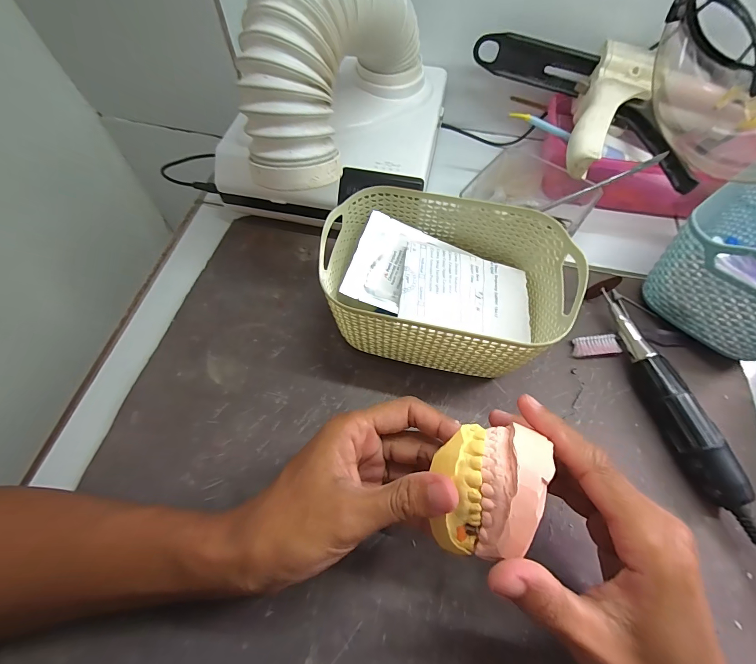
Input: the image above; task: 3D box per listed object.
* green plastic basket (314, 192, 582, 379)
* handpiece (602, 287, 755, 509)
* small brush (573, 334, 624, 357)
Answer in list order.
[{"bbox_3d":[0.054,-0.032,0.277,0.183,0.080,0.119,9,63,4],"label":"green plastic basket"},{"bbox_3d":[0.220,0.041,0.271,0.023,0.028,0.168,-9,63,-6],"label":"handpiece"},{"bbox_3d":[0.184,0.012,0.295,0.037,0.010,0.016,-2,63,-2],"label":"small brush"}]

